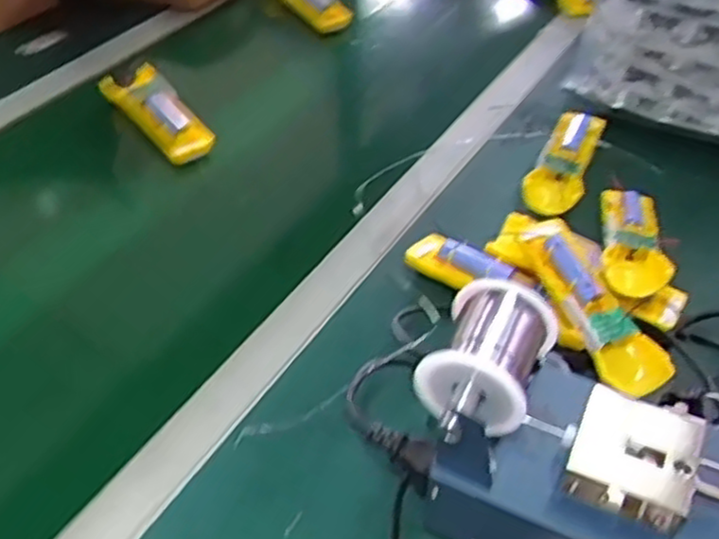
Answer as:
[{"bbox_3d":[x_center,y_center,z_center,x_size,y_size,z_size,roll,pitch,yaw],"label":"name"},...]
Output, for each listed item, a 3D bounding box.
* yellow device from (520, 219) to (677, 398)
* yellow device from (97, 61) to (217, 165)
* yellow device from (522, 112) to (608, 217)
[{"bbox_3d":[0.183,0.027,0.588,0.049,0.044,0.158,-14,47,-16],"label":"yellow device"},{"bbox_3d":[-0.216,-0.171,0.809,0.050,0.041,0.170,-30,53,-29],"label":"yellow device"},{"bbox_3d":[0.207,-0.108,0.739,0.051,0.032,0.140,20,47,17],"label":"yellow device"}]

